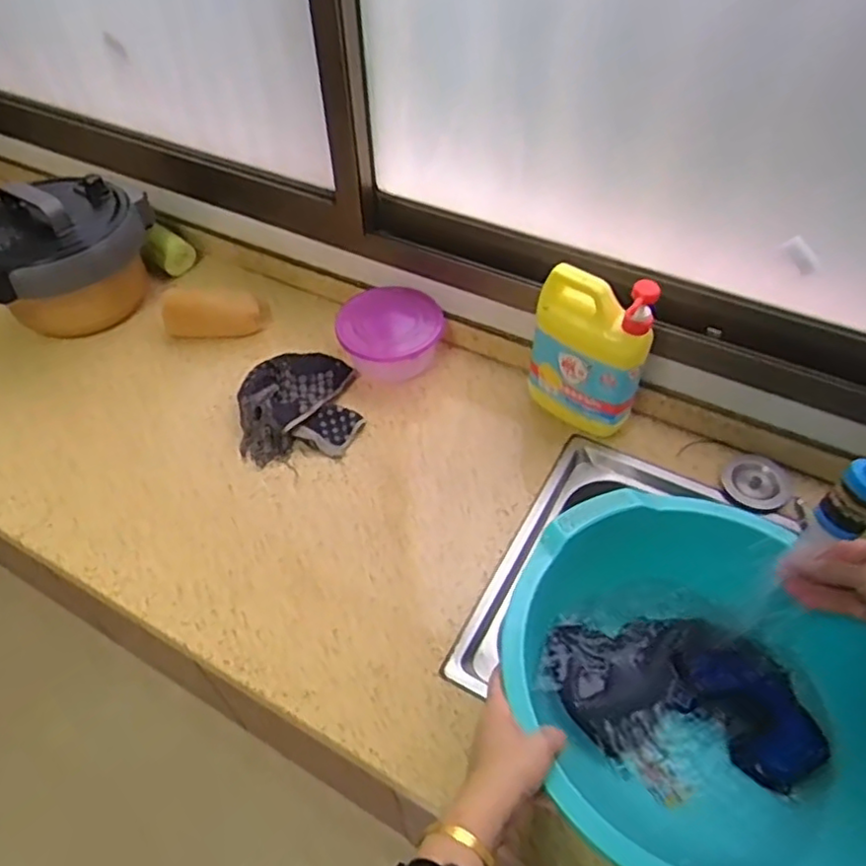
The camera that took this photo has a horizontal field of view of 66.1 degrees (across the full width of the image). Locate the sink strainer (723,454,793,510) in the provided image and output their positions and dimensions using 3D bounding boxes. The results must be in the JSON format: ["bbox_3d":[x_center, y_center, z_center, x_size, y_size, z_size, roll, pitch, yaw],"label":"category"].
[{"bbox_3d":[0.421,0.063,0.864,0.079,0.015,0.087,32,58,25],"label":"sink strainer"}]

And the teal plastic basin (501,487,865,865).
[{"bbox_3d":[0.254,0.239,0.615,0.329,0.143,0.341,-1,50,1],"label":"teal plastic basin"}]

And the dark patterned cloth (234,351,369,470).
[{"bbox_3d":[-0.195,-0.048,0.961,0.165,0.050,0.179,-9,50,-6],"label":"dark patterned cloth"}]

